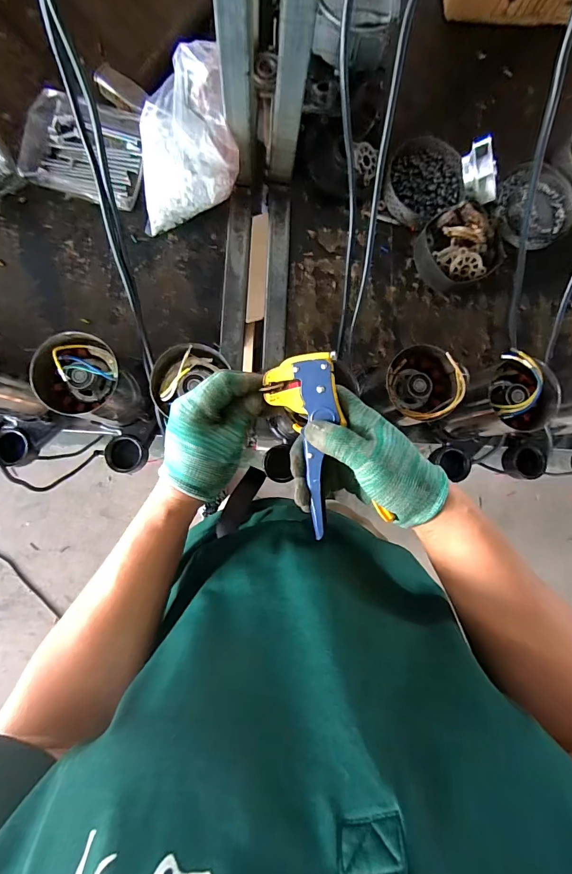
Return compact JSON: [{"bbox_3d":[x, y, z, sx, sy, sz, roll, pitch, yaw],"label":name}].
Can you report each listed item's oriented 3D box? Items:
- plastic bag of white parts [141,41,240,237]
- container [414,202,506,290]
[{"bbox_3d":[-0.153,-0.406,0.532,0.153,0.142,0.131,-17,89,-5],"label":"plastic bag of white parts"},{"bbox_3d":[0.269,-0.295,0.594,0.109,0.071,0.114,0,87,-5],"label":"container"}]

